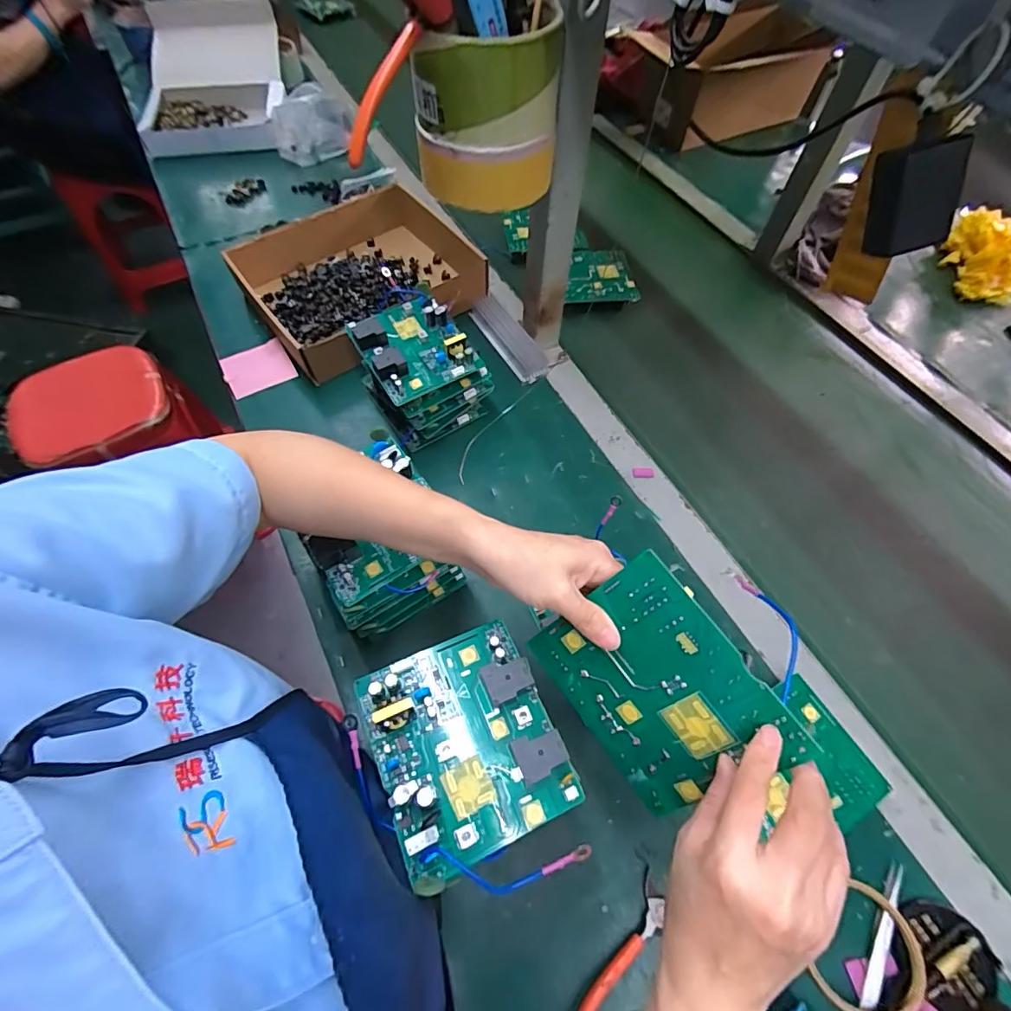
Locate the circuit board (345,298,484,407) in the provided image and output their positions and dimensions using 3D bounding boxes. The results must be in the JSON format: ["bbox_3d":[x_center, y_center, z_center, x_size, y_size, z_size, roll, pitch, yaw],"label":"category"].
[{"bbox_3d":[-0.109,-0.188,0.567,0.115,0.035,0.130,-31,66,-17],"label":"circuit board"}]

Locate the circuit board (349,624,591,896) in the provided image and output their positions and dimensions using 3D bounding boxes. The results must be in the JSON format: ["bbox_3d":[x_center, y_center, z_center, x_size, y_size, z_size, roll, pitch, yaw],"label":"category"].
[{"bbox_3d":[-0.027,0.153,0.320,0.112,0.028,0.131,-22,63,-12],"label":"circuit board"}]

